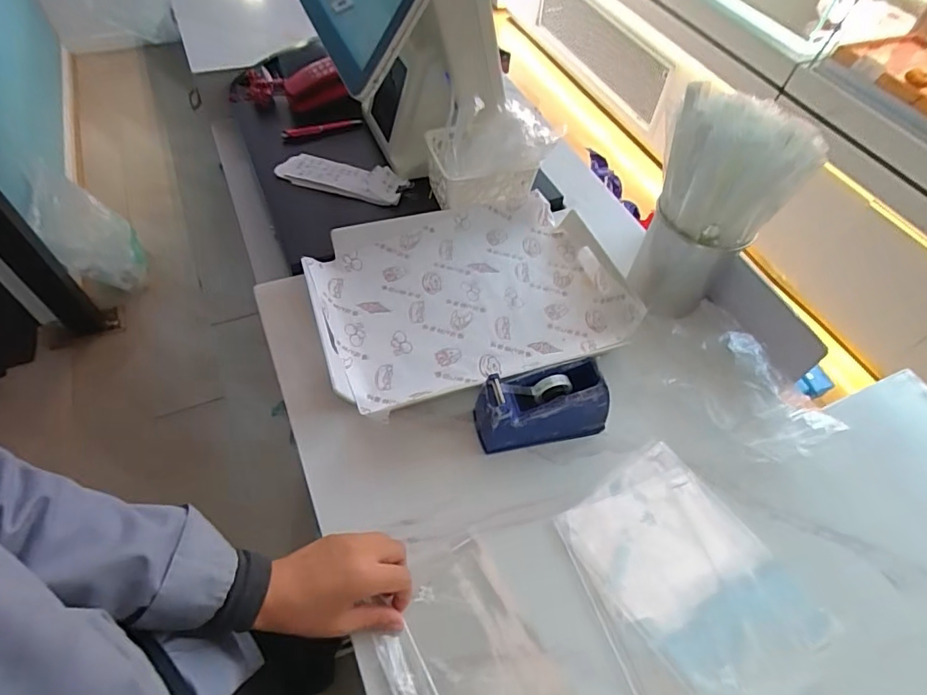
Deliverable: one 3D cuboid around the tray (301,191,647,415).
[{"bbox_3d":[0.011,-0.069,0.639,0.382,0.038,0.261,-13,57,-14],"label":"tray"}]

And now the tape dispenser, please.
[{"bbox_3d":[0.083,0.061,0.532,0.134,0.089,0.053,-7,56,-10],"label":"tape dispenser"}]

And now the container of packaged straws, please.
[{"bbox_3d":[0.281,-0.164,0.590,0.136,0.257,0.116,29,58,14],"label":"container of packaged straws"}]

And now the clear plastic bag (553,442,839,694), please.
[{"bbox_3d":[0.222,0.227,0.479,0.202,0.010,0.248,-16,58,-16],"label":"clear plastic bag"}]

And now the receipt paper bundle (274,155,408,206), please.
[{"bbox_3d":[-0.177,-0.254,0.744,0.188,0.031,0.057,16,55,6],"label":"receipt paper bundle"}]

